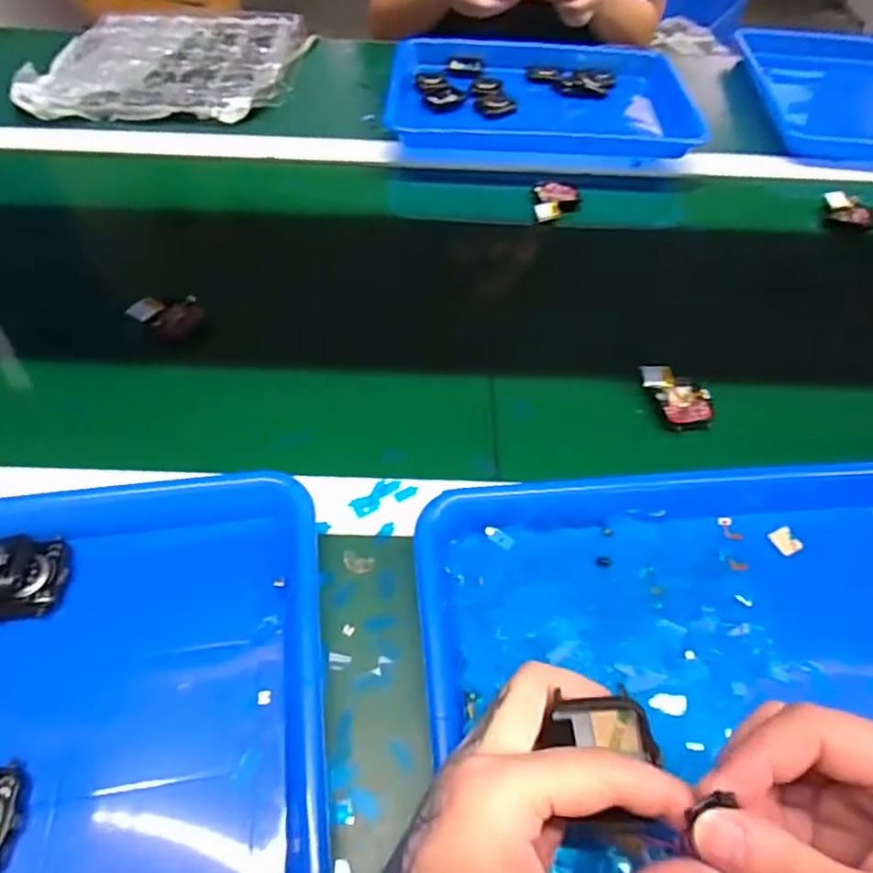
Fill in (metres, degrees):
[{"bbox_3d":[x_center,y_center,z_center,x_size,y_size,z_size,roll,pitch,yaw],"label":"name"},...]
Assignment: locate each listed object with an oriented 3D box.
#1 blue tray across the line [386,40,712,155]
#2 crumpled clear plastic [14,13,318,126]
[{"bbox_3d":[0.116,-0.386,0.700,0.335,0.036,0.213,4,53,2],"label":"blue tray across the line"},{"bbox_3d":[-0.307,-0.473,0.749,0.274,0.030,0.318,1,53,0],"label":"crumpled clear plastic"}]

